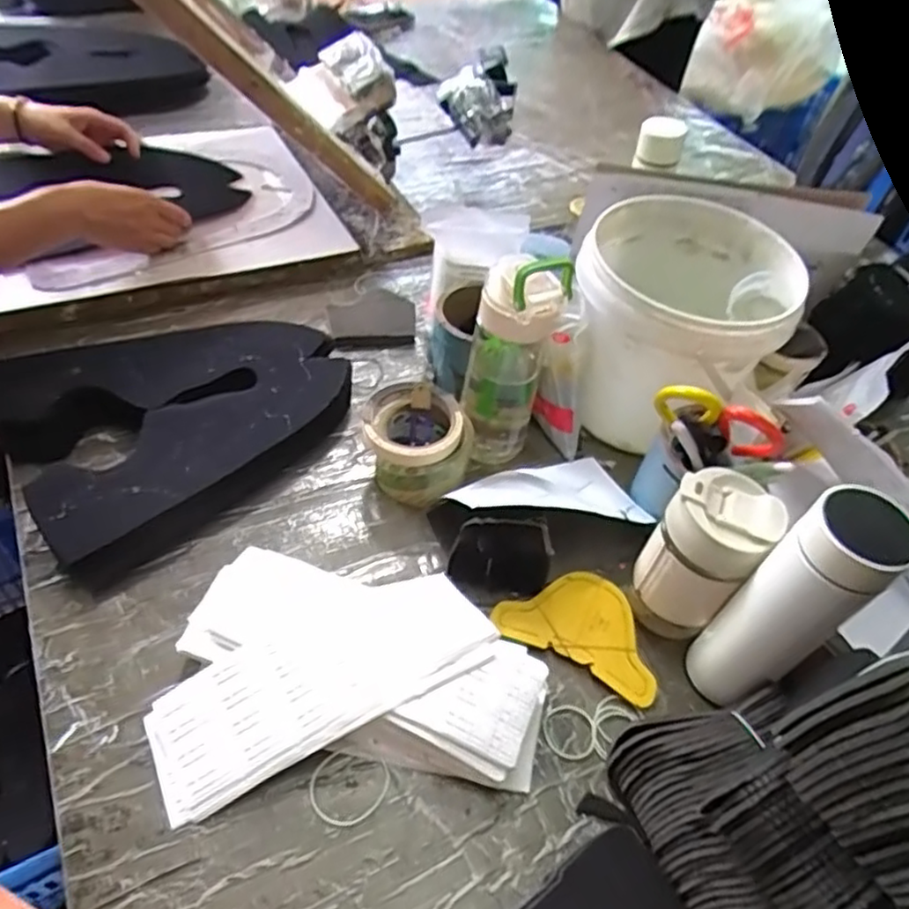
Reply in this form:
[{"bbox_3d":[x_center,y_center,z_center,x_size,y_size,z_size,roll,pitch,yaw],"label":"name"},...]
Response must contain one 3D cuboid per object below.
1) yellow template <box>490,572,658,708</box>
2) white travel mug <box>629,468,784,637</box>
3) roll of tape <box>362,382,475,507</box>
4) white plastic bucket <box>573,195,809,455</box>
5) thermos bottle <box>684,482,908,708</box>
[{"bbox_3d":[0.115,0.147,0.605,0.142,0.008,0.094,26,51,14],"label":"yellow template"},{"bbox_3d":[0.202,0.084,0.570,0.076,0.143,0.074,4,49,-5],"label":"white travel mug"},{"bbox_3d":[-0.036,-0.009,0.672,0.103,0.074,0.090,9,49,0],"label":"roll of tape"},{"bbox_3d":[0.223,-0.131,0.724,0.197,0.190,0.200,4,49,-5],"label":"white plastic bucket"},{"bbox_3d":[0.238,0.113,0.499,0.072,0.211,0.067,-27,58,-27],"label":"thermos bottle"}]

